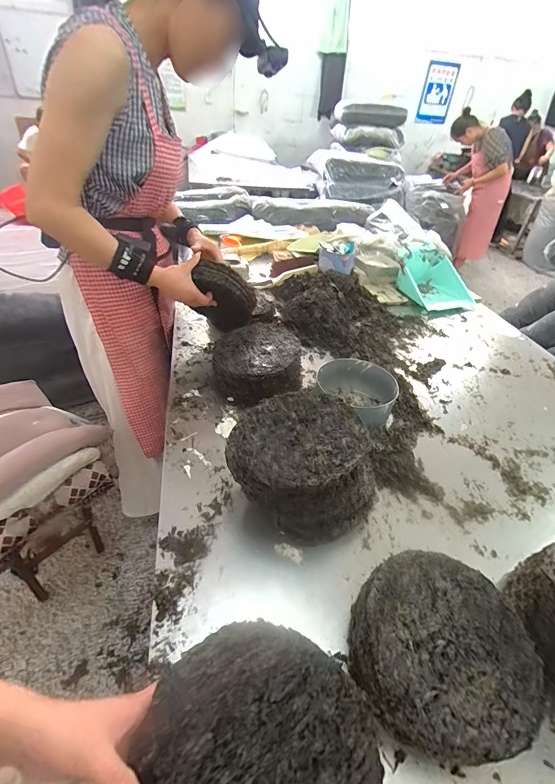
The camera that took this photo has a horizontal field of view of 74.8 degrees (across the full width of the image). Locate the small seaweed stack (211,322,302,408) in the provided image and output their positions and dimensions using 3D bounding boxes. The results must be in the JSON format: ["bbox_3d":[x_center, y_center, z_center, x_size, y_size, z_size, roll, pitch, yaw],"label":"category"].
[{"bbox_3d":[-0.051,-0.067,0.885,0.201,0.111,0.215,-3,38,-9],"label":"small seaweed stack"}]

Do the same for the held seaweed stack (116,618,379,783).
[{"bbox_3d":[-0.016,0.317,0.297,0.204,0.069,0.197,38,58,-21],"label":"held seaweed stack"}]

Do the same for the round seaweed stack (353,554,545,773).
[{"bbox_3d":[0.197,0.319,0.456,0.201,0.090,0.206,3,38,-2],"label":"round seaweed stack"}]

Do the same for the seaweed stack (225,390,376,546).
[{"bbox_3d":[0.043,0.130,0.614,0.222,0.172,0.209,32,45,31],"label":"seaweed stack"}]

